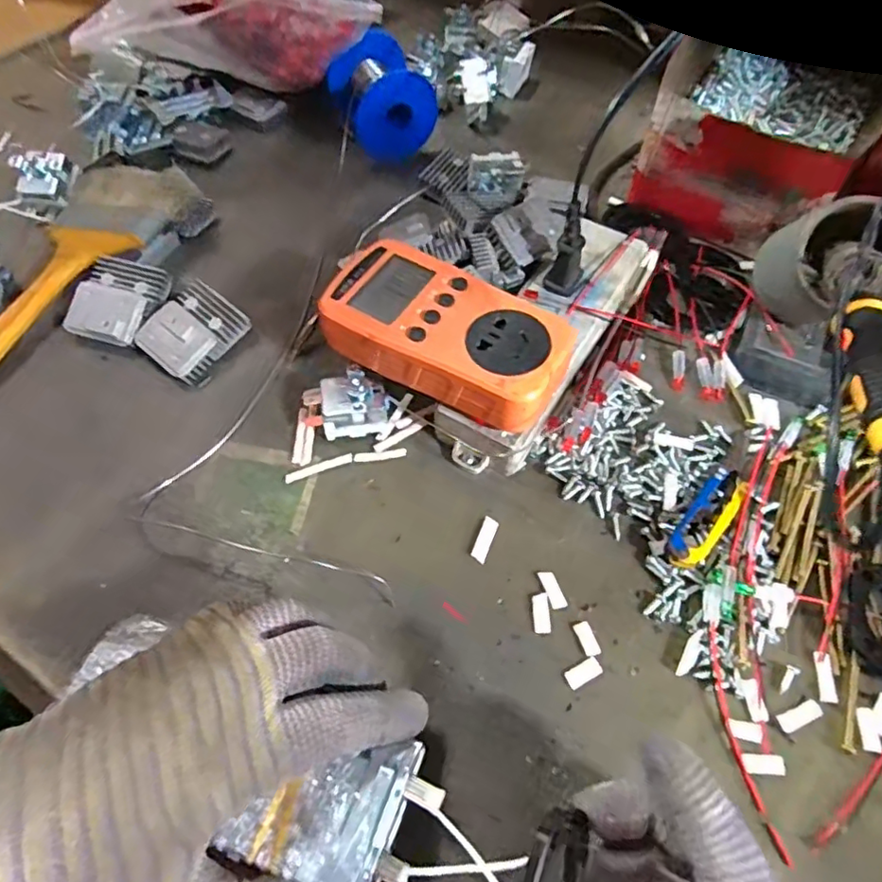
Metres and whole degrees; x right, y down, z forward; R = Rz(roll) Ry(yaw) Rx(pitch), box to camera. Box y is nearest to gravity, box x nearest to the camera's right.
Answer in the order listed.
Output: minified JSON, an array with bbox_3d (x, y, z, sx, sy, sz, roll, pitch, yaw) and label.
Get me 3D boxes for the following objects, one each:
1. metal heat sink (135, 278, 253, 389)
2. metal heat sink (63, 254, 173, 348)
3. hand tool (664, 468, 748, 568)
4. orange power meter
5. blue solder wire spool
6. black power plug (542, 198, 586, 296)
[{"bbox_3d":[-0.151,-0.066,0.358,0.049,0.022,0.055,33,65,15],"label":"metal heat sink"},{"bbox_3d":[-0.200,-0.086,0.368,0.048,0.021,0.058,20,62,9],"label":"metal heat sink"},{"bbox_3d":[0.142,0.040,0.310,0.020,0.011,0.066,37,66,17],"label":"hand tool"},{"bbox_3d":[0.003,-0.058,0.306,0.126,0.029,0.067,26,63,12],"label":"orange power meter"},{"bbox_3d":[-0.045,-0.264,0.450,0.066,0.058,0.074,-23,64,-13],"label":"blue solder wire spool"},{"bbox_3d":[0.074,-0.108,0.336,0.018,0.049,0.022,28,64,13],"label":"black power plug"}]

